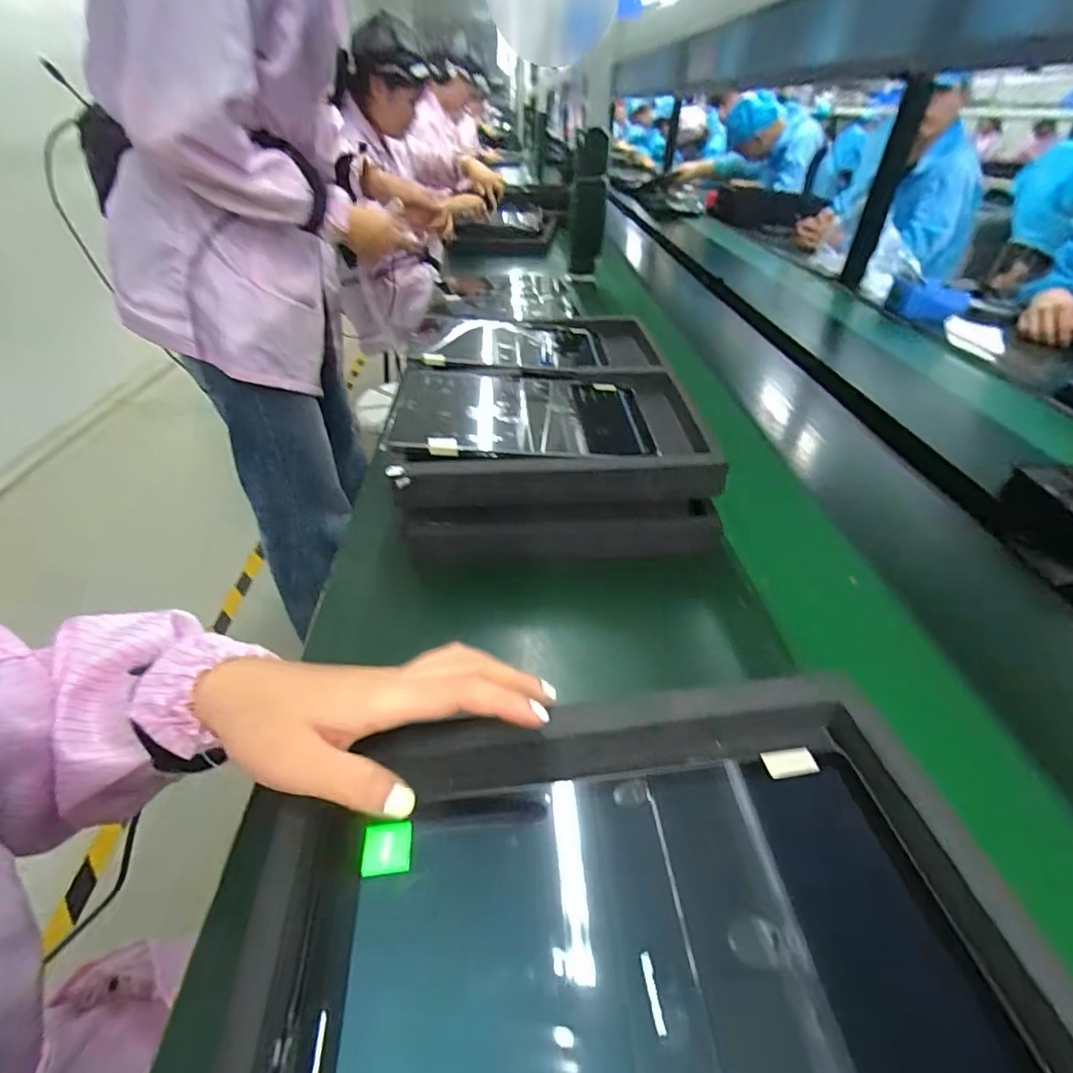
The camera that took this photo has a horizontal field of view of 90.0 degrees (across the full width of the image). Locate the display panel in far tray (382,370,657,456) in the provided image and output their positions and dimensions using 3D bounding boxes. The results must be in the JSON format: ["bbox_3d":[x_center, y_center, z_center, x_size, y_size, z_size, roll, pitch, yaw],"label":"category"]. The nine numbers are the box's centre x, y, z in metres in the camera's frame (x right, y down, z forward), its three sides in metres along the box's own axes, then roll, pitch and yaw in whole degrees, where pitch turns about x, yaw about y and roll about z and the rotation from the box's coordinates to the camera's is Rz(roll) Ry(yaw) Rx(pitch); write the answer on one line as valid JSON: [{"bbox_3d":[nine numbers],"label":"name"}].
[{"bbox_3d":[-0.015,-0.131,0.554,0.249,0.018,0.170,0,38,-3],"label":"display panel in far tray"}]

